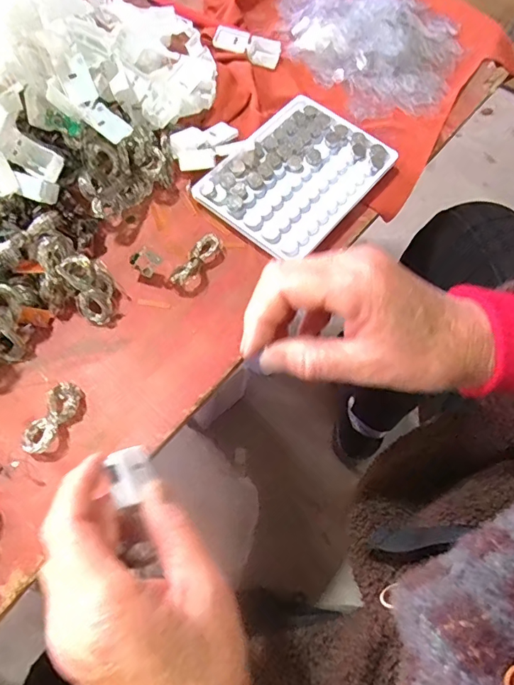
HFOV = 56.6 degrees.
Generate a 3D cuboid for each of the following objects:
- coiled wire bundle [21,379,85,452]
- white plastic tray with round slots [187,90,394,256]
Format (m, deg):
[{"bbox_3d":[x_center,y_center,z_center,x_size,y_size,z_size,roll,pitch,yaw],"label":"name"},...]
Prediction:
[{"bbox_3d":[-0.116,0.044,0.276,0.021,0.010,0.043,23,68,8],"label":"coiled wire bundle"},{"bbox_3d":[0.029,-0.123,0.350,0.091,0.015,0.128,38,71,14],"label":"white plastic tray with round slots"}]

